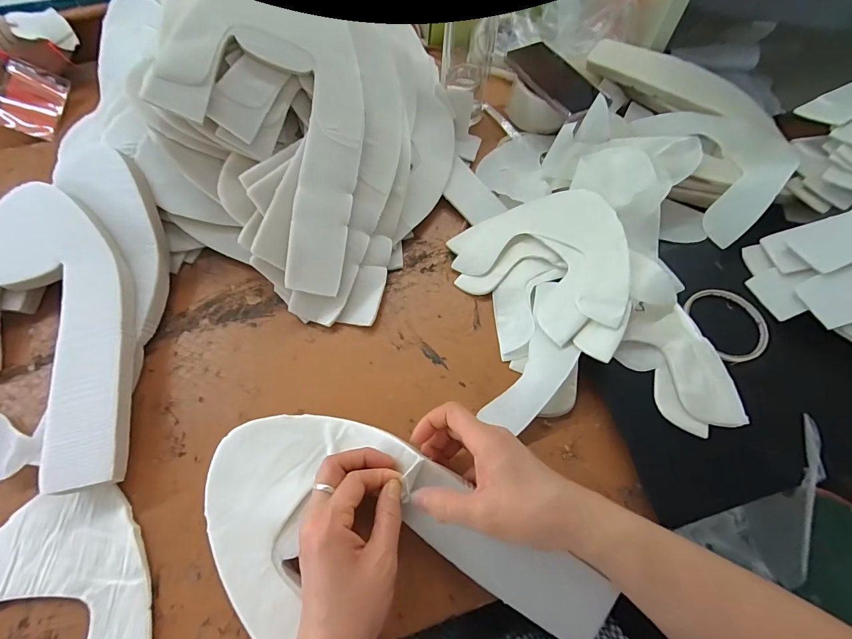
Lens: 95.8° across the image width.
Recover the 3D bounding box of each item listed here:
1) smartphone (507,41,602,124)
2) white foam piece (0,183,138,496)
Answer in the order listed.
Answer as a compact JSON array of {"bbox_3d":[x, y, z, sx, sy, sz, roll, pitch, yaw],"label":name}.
[{"bbox_3d":[0.192,-0.345,0.552,0.087,0.016,0.156,-29,69,-19],"label":"smartphone"},{"bbox_3d":[-0.397,0.012,0.386,0.194,0.030,0.323,-14,72,-1],"label":"white foam piece"}]

